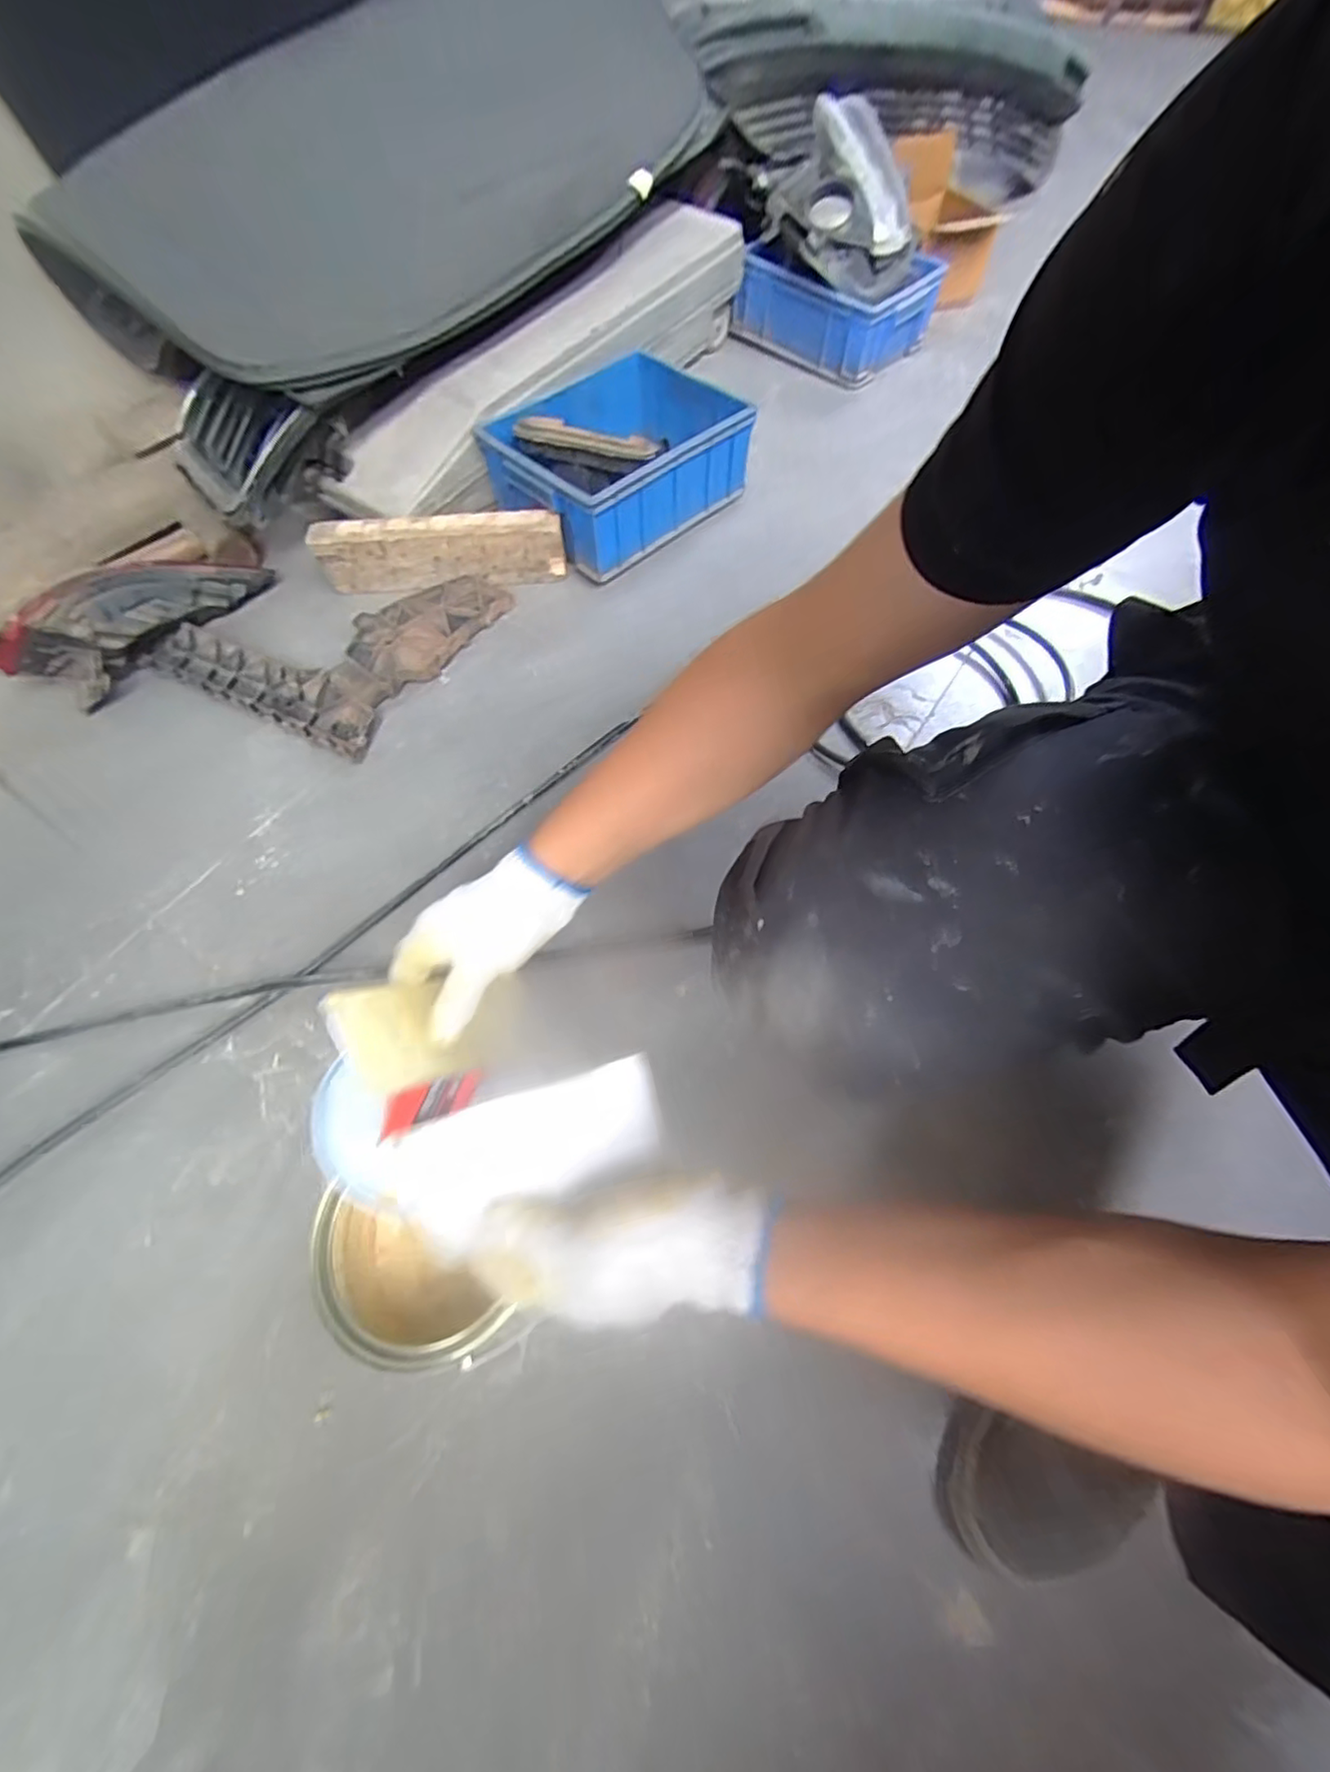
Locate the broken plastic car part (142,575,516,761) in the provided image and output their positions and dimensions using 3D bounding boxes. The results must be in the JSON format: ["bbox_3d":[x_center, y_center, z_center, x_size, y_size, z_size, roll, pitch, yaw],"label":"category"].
[{"bbox_3d":[-0.494,-0.384,0.936,0.401,0.035,0.360,25,64,14],"label":"broken plastic car part"}]

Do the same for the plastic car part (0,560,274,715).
[{"bbox_3d":[-0.746,-0.390,0.900,0.096,0.109,0.356,36,68,19],"label":"plastic car part"}]

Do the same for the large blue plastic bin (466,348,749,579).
[{"bbox_3d":[-0.069,-0.680,1.023,0.360,0.142,0.277,-39,68,-18],"label":"large blue plastic bin"}]

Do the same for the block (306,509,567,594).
[{"bbox_3d":[-0.343,-0.509,0.957,0.375,0.086,0.048,-4,61,-1],"label":"block"}]

